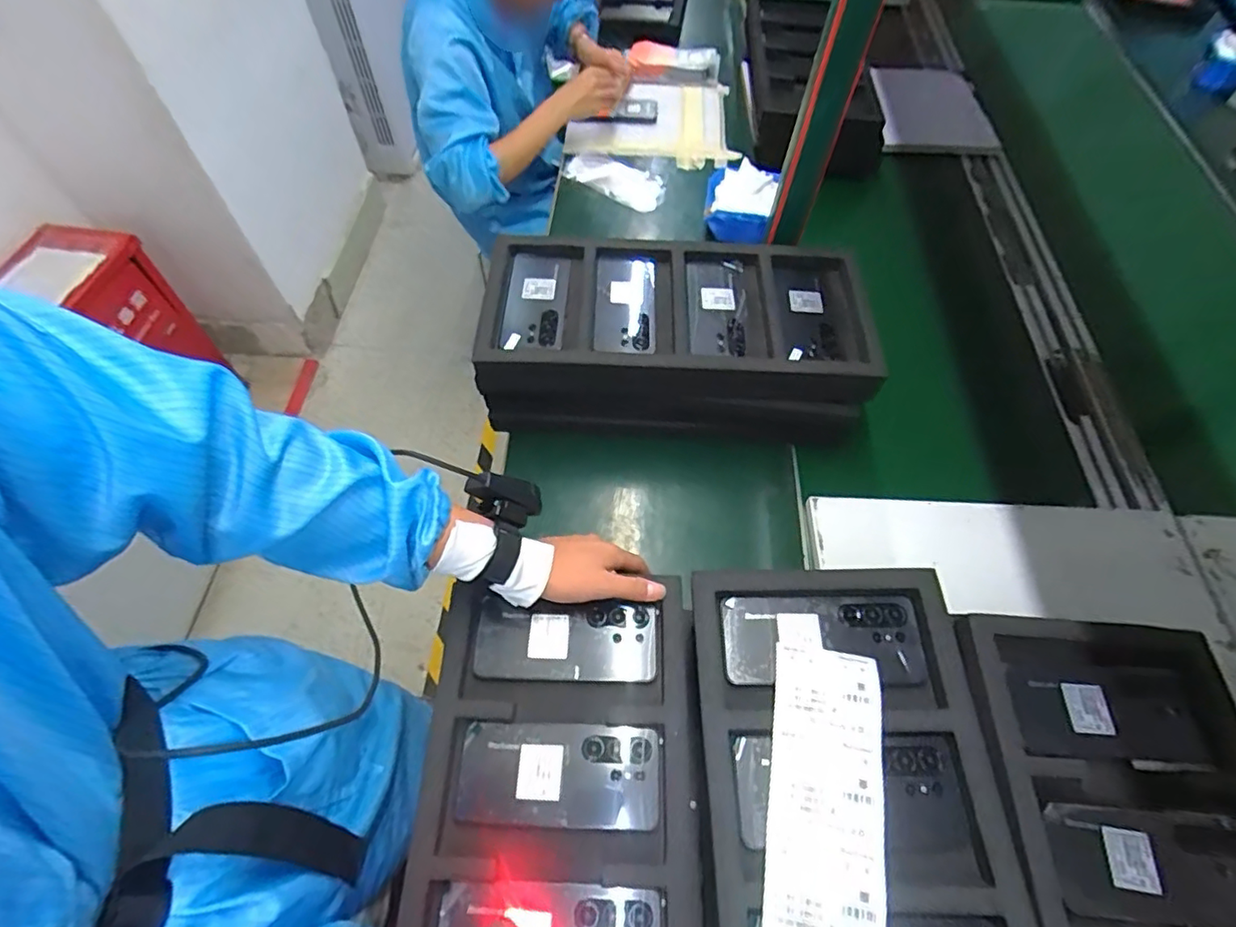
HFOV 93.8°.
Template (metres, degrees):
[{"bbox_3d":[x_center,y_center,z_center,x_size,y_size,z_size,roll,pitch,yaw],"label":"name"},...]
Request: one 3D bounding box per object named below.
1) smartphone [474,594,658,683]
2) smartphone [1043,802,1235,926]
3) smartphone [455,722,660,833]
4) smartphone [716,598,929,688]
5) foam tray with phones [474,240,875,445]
[{"bbox_3d":[-0.050,0.170,0.552,0.170,0.015,0.075,2,56,3],"label":"smartphone"},{"bbox_3d":[0.425,0.315,0.453,0.158,0.009,0.073,4,60,1],"label":"smartphone"},{"bbox_3d":[-0.050,0.263,0.489,0.166,0.006,0.075,3,60,0],"label":"smartphone"},{"bbox_3d":[0.176,0.154,0.507,0.166,0.006,0.076,-2,61,5],"label":"smartphone"},{"bbox_3d":[0.072,-0.165,0.774,0.475,0.134,0.248,5,60,2],"label":"foam tray with phones"}]

